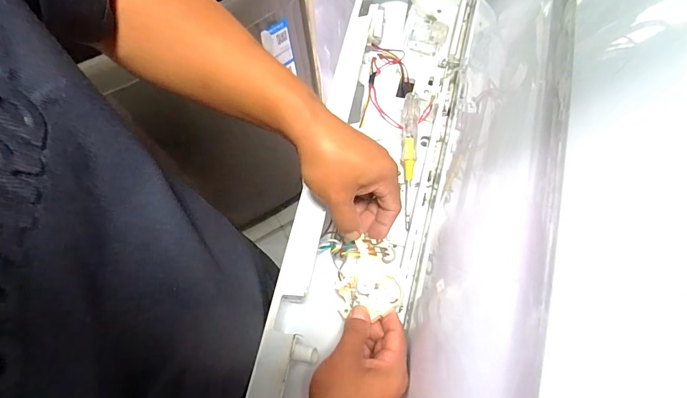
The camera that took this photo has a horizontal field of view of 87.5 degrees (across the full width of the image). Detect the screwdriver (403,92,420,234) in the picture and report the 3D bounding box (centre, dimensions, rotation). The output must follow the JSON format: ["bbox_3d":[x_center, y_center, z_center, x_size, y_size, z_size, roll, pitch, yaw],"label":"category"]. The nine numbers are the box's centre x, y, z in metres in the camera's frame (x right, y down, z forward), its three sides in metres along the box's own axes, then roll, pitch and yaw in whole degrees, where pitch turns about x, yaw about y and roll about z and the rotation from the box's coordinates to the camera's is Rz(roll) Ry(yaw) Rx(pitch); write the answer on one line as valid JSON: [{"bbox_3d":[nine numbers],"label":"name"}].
[{"bbox_3d":[0.093,-0.053,0.508,0.022,0.021,0.186,3,87,4],"label":"screwdriver"}]

